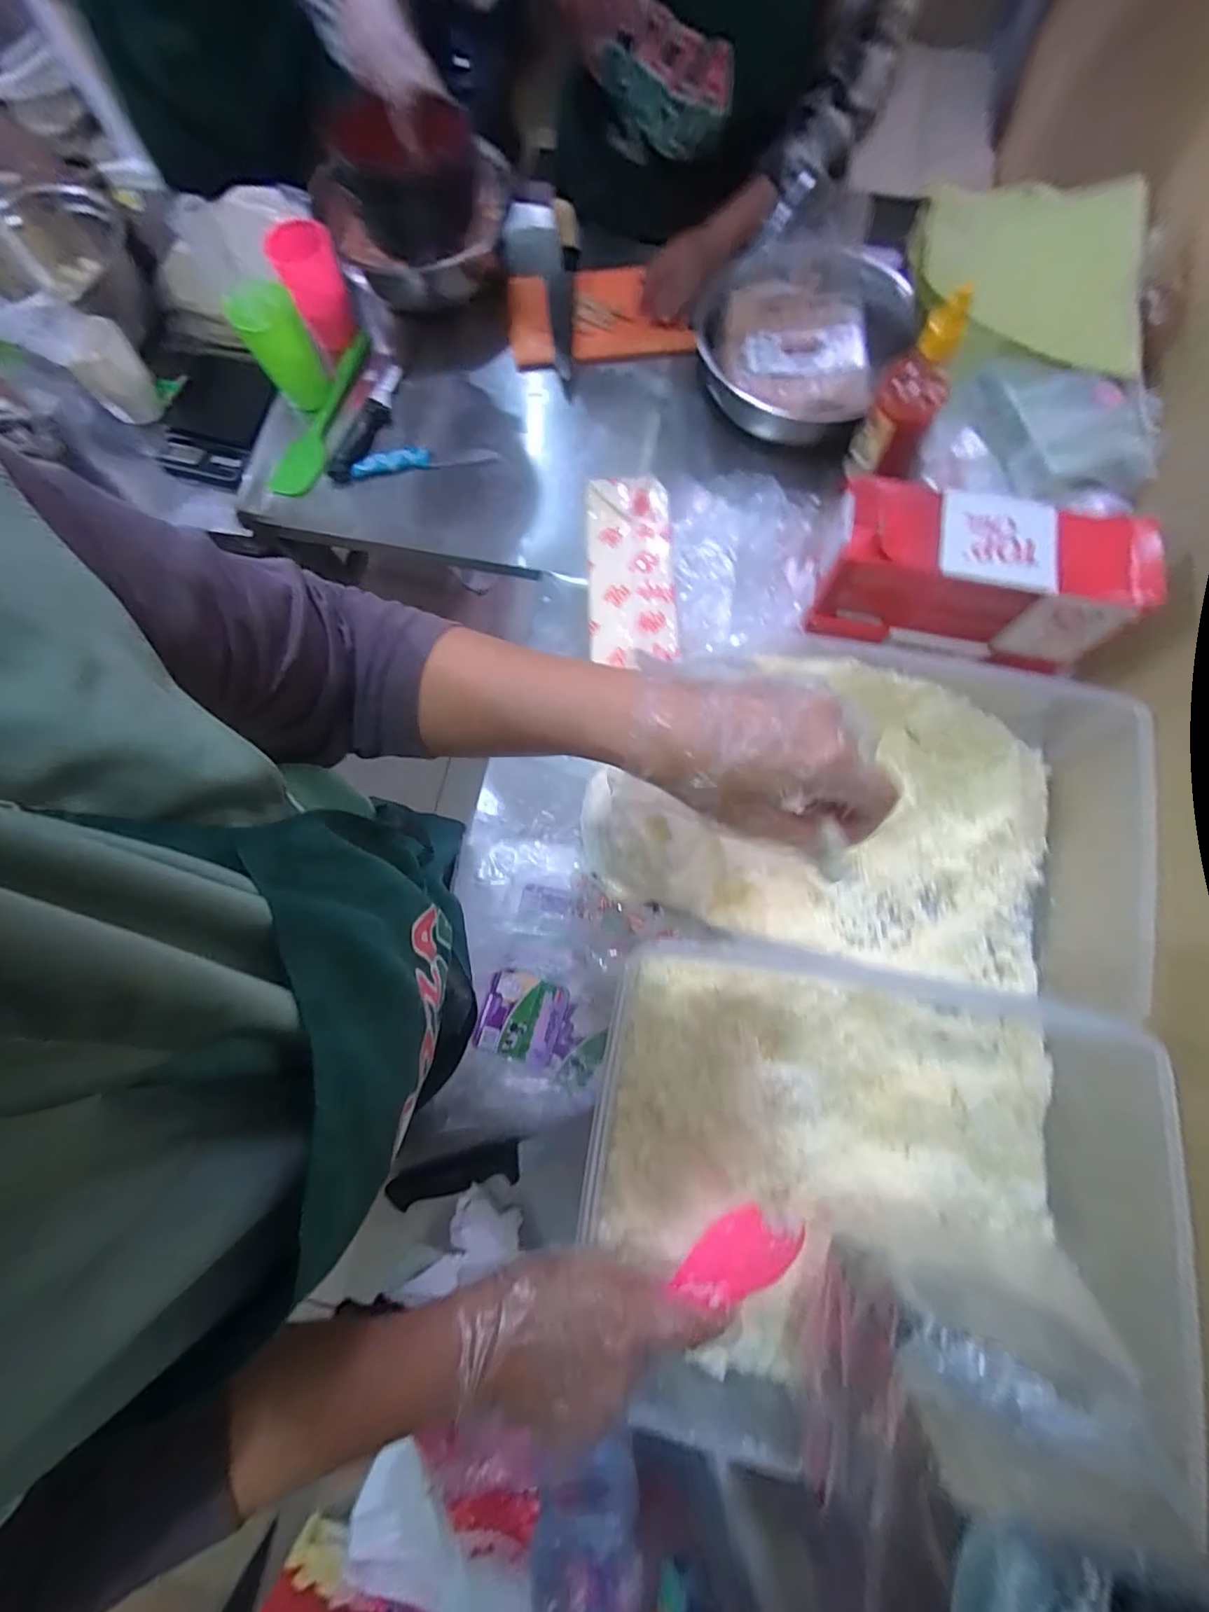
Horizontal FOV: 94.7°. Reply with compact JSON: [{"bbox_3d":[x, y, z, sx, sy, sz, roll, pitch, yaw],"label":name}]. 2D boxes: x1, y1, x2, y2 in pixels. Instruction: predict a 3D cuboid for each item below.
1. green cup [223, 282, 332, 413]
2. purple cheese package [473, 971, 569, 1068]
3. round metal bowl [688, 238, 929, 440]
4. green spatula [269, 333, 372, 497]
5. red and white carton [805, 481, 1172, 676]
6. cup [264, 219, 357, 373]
[{"bbox_3d":[-0.393,-0.557,0.677,0.072,0.127,0.062,-32,78,-7],"label":"green cup"},{"bbox_3d":[-0.082,0.208,0.547,0.075,0.011,0.077,16,78,5],"label":"purple cheese package"},{"bbox_3d":[0.232,-0.574,0.690,0.236,0.079,0.236,0,77,2],"label":"round metal bowl"},{"bbox_3d":[-0.373,-0.522,0.734,0.061,0.019,0.267,14,78,5],"label":"green spatula"},{"bbox_3d":[0.345,-0.214,0.522,0.264,0.108,0.101,10,77,3],"label":"red and white carton"},{"bbox_3d":[-0.361,-0.653,0.700,0.073,0.120,0.077,0,77,1],"label":"cup"}]

